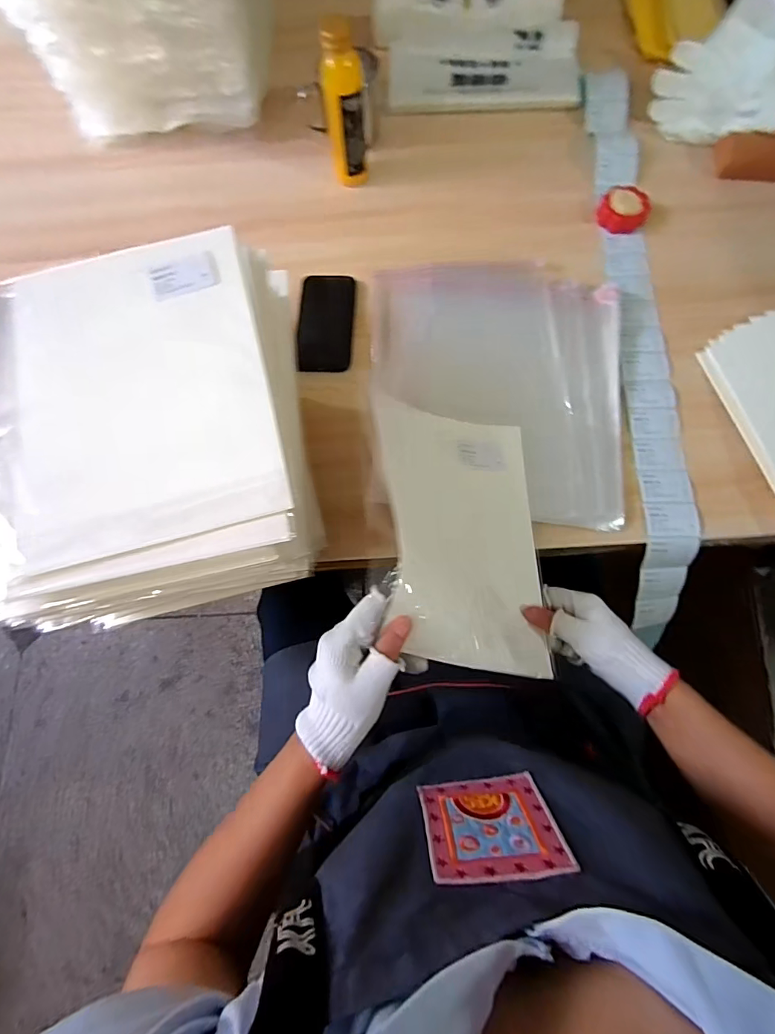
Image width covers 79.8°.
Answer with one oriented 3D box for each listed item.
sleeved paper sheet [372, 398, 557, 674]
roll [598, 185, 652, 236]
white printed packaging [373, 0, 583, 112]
[{"bbox_3d":[0.079,0.009,0.511,0.166,0.055,0.303,-2,73,1],"label":"sleeved paper sheet"},{"bbox_3d":[0.340,-0.441,0.664,0.069,0.032,0.063,0,73,1],"label":"roll"},{"bbox_3d":[0.135,-0.720,0.712,0.311,0.018,0.178,4,94,3],"label":"white printed packaging"}]

